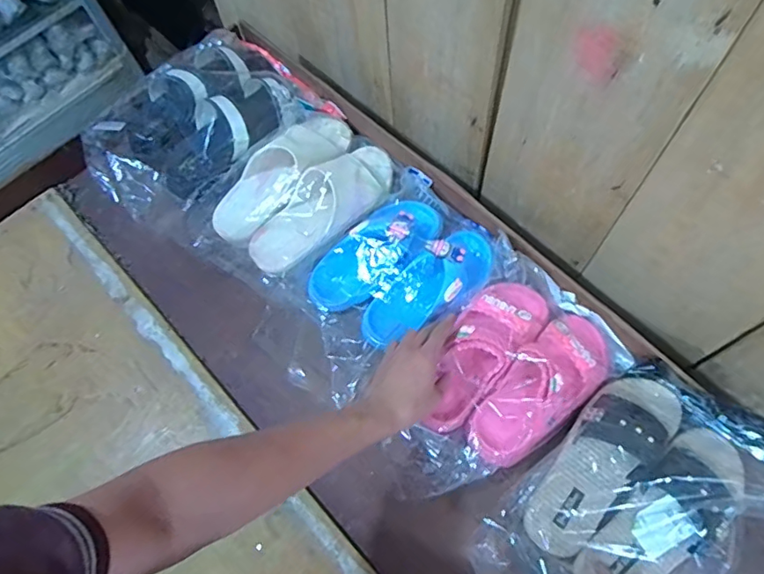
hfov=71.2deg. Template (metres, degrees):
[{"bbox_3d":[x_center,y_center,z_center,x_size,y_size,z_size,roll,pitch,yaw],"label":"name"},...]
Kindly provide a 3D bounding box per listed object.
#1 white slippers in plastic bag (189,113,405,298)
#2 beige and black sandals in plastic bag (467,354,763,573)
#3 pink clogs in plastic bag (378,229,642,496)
[{"bbox_3d":[-0.125,-0.134,0.755,0.189,0.084,0.291,40,75,18],"label":"white slippers in plastic bag"},{"bbox_3d":[0.282,0.247,0.570,0.336,0.072,0.223,-42,71,-14],"label":"beige and black sandals in plastic bag"},{"bbox_3d":[0.143,0.122,0.637,0.186,0.083,0.308,37,74,17],"label":"pink clogs in plastic bag"}]

